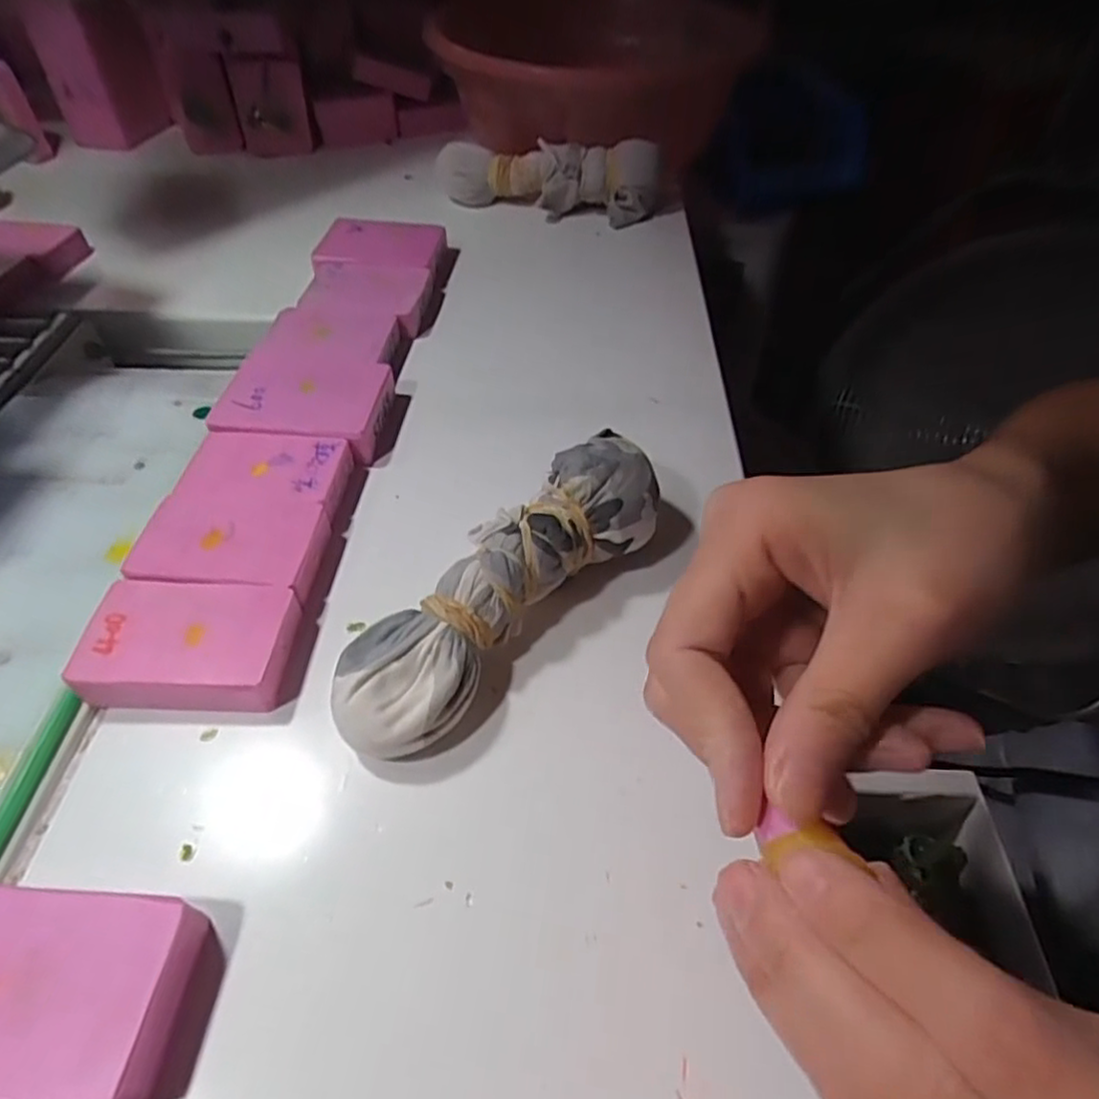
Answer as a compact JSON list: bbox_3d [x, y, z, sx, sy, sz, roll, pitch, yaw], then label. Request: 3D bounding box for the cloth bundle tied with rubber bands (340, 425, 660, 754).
[{"bbox_3d":[-0.016,0.014,0.258,0.043,0.051,0.151,35,59,26],"label":"cloth bundle tied with rubber bands"}]

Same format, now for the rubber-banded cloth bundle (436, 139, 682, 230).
[{"bbox_3d":[0.001,-0.284,0.512,0.172,0.050,0.050,11,49,7],"label":"rubber-banded cloth bundle"}]

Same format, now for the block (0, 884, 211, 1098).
[{"bbox_3d":[-0.136,0.118,0.181,0.073,0.019,0.046,2,50,2],"label":"block"}]

